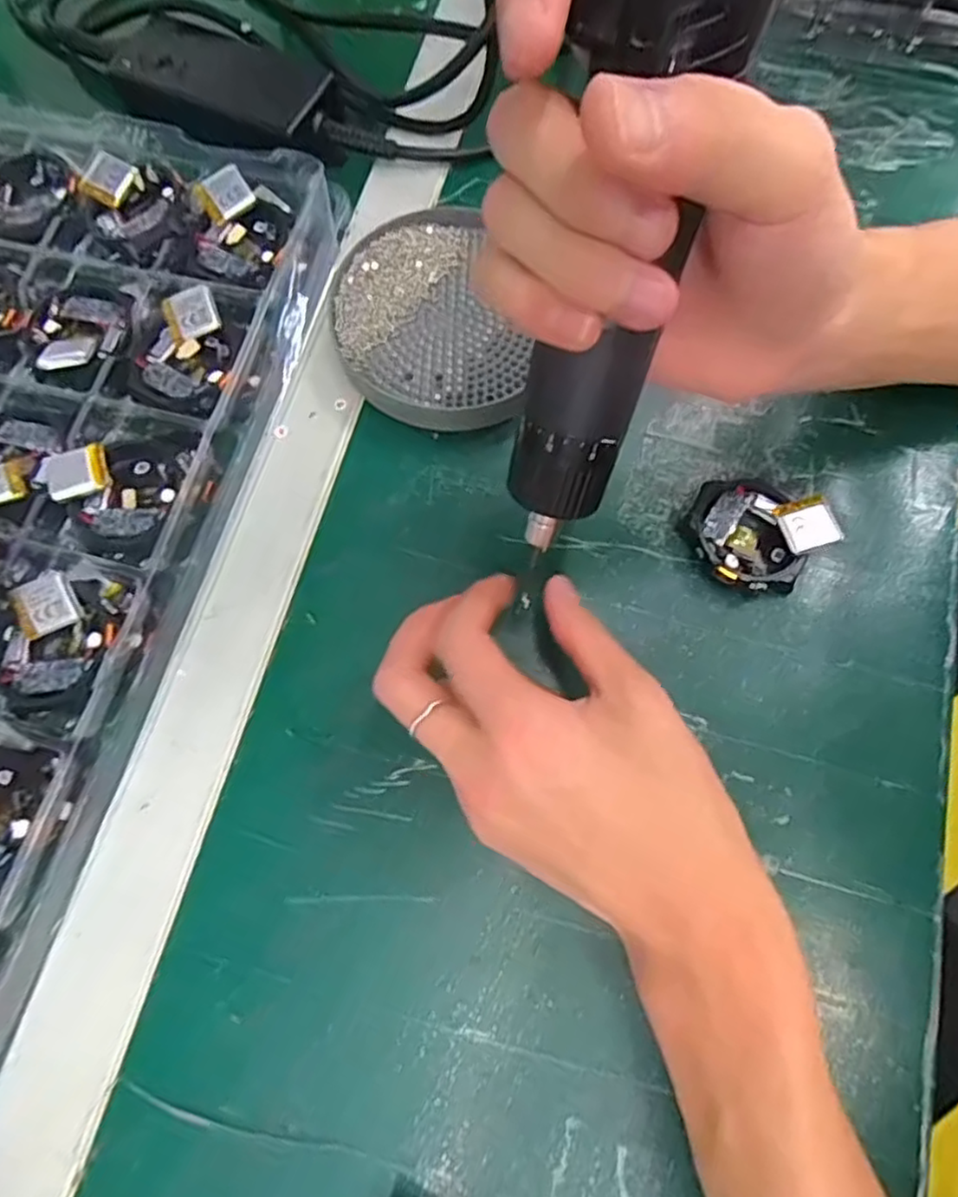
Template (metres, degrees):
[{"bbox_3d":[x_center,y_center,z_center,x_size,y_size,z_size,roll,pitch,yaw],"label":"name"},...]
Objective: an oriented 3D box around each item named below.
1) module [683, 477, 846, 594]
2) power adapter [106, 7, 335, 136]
[{"bbox_3d":[0.122,-0.029,0.285,0.056,0.018,0.050,-5,73,-1],"label":"module"},{"bbox_3d":[-0.142,-0.281,0.356,0.127,0.021,0.054,19,74,7],"label":"power adapter"}]

